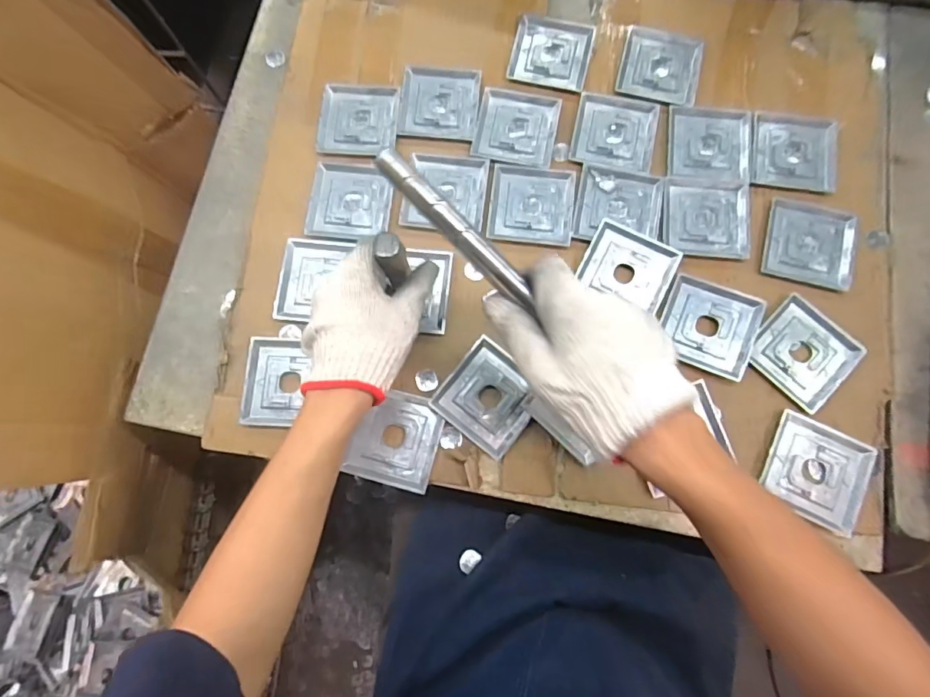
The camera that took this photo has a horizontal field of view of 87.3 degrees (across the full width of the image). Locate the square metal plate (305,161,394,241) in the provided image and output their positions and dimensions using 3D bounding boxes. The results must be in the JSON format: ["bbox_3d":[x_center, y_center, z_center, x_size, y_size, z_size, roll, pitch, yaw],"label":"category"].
[{"bbox_3d":[-0.127,-0.164,0.546,0.089,0.004,0.090,6,78,2],"label":"square metal plate"}]

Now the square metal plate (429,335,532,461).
[{"bbox_3d":[0.025,0.049,0.490,0.089,0.014,0.087,39,81,9],"label":"square metal plate"}]

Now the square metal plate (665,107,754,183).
[{"bbox_3d":[0.278,-0.231,0.553,0.092,0.005,0.093,5,78,2],"label":"square metal plate"}]

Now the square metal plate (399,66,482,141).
[{"bbox_3d":[-0.030,-0.288,0.571,0.090,0.005,0.090,5,78,2],"label":"square metal plate"}]

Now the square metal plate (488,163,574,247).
[{"bbox_3d":[0.074,-0.161,0.540,0.091,0.008,0.091,7,78,3],"label":"square metal plate"}]

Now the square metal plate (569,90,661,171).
[{"bbox_3d":[0.172,-0.248,0.557,0.091,0.004,0.091,12,78,4],"label":"square metal plate"}]

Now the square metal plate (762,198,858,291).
[{"bbox_3d":[0.370,-0.114,0.523,0.090,0.014,0.099,16,79,5],"label":"square metal plate"}]

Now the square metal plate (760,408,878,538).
[{"bbox_3d":[0.340,0.120,0.469,0.090,0.010,0.090,25,79,6],"label":"square metal plate"}]

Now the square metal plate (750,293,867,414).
[{"bbox_3d":[0.344,0.004,0.493,0.094,0.005,0.088,-43,80,-8],"label":"square metal plate"}]

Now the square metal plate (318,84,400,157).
[{"bbox_3d":[-0.123,-0.266,0.569,0.088,0.006,0.090,1,78,1],"label":"square metal plate"}]

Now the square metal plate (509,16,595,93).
[{"bbox_3d":[0.104,-0.354,0.584,0.091,0.005,0.092,13,78,4],"label":"square metal plate"}]

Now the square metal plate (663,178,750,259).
[{"bbox_3d":[0.263,-0.143,0.532,0.091,0.007,0.092,4,78,2],"label":"square metal plate"}]

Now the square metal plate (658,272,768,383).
[{"bbox_3d":[0.251,-0.024,0.499,0.088,0.010,0.091,23,79,6],"label":"square metal plate"}]

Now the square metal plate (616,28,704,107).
[{"bbox_3d":[0.230,-0.331,0.572,0.090,0.006,0.094,15,78,4],"label":"square metal plate"}]

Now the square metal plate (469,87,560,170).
[{"bbox_3d":[0.060,-0.254,0.560,0.091,0.004,0.091,11,78,4],"label":"square metal plate"}]

